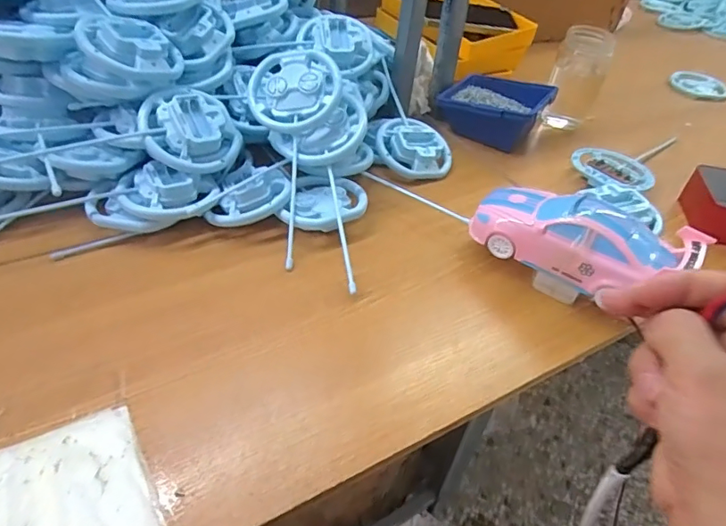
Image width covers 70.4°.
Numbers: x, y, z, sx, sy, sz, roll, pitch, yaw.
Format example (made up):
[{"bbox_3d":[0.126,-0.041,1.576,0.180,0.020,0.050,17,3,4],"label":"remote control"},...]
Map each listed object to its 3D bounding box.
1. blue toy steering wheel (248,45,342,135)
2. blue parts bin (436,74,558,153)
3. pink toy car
[{"bbox_3d":[-0.079,-0.201,0.605,0.105,0.030,0.098,-2,82,6],"label":"blue toy steering wheel"},{"bbox_3d":[0.194,-0.229,0.778,0.145,0.073,0.113,28,47,22],"label":"blue parts bin"},{"bbox_3d":[0.204,-0.026,0.492,0.202,0.058,0.073,18,42,34],"label":"pink toy car"}]

